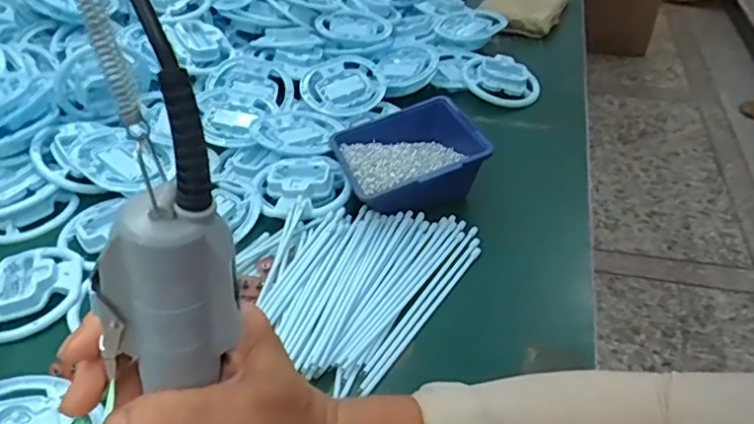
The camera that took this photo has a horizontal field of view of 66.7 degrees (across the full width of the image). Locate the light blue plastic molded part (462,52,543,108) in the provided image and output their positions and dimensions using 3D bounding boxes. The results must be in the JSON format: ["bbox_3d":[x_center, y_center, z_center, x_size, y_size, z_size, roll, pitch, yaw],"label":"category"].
[{"bbox_3d":[0.161,-0.172,0.744,0.103,0.039,0.074,18,42,12],"label":"light blue plastic molded part"}]

